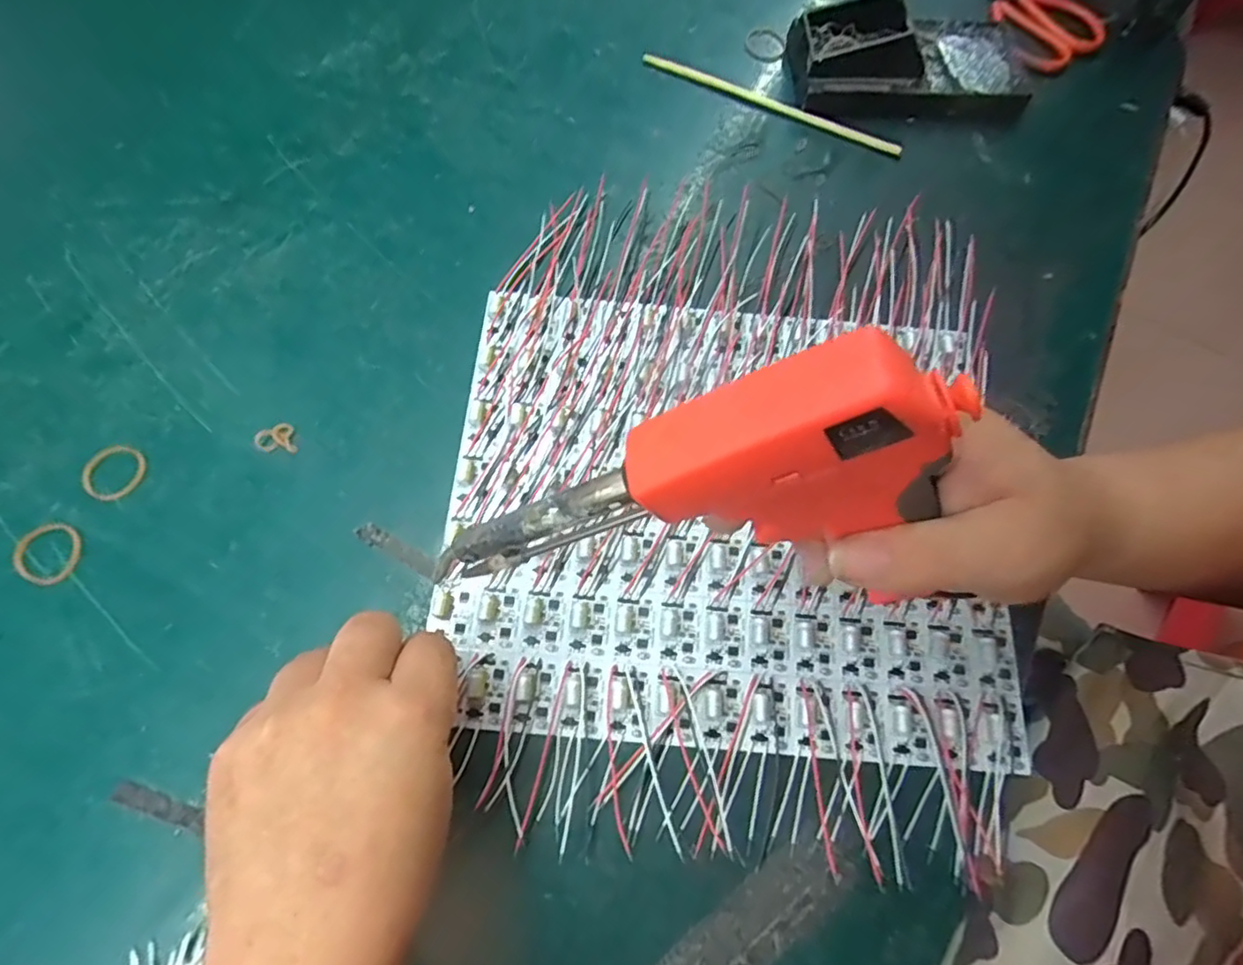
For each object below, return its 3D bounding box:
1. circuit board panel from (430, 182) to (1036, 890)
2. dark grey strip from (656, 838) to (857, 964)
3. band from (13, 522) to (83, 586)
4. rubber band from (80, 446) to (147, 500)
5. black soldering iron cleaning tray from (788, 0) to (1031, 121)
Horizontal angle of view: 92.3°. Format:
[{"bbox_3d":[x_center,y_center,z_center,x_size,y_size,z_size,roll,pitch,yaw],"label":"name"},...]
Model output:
[{"bbox_3d":[0.060,-0.012,0.322,0.284,0.020,0.371,4,69,0],"label":"circuit board panel"},{"bbox_3d":[0.052,0.194,0.253,0.106,0.004,0.029,-33,74,-13],"label":"dark grey strip"},{"bbox_3d":[-0.285,0.034,0.296,0.035,0.004,0.029,30,71,9],"label":"band"},{"bbox_3d":[-0.265,-0.006,0.311,0.028,0.004,0.030,1,69,-2],"label":"rubber band"},{"bbox_3d":[0.203,-0.293,0.410,0.163,0.037,0.087,-3,69,-3],"label":"black soldering iron cleaning tray"}]

